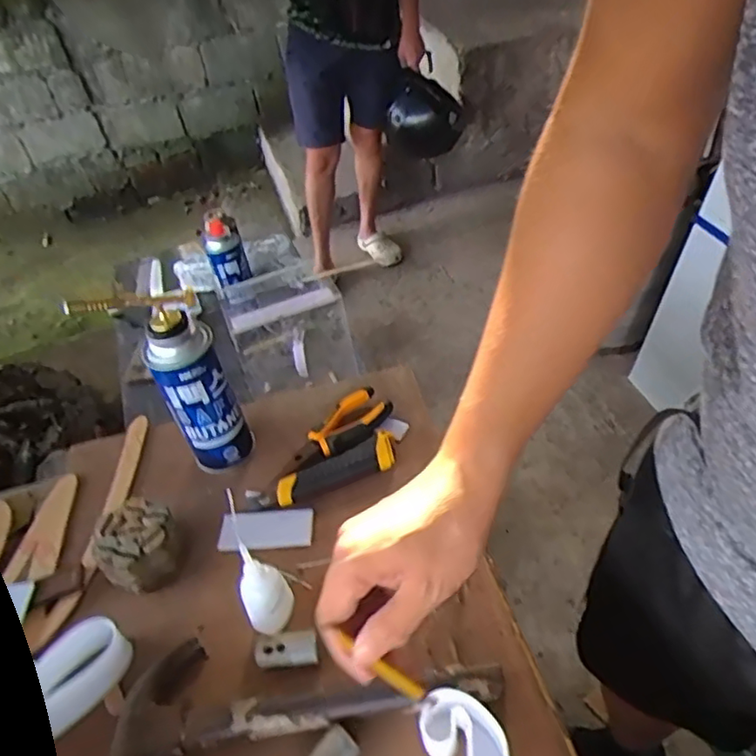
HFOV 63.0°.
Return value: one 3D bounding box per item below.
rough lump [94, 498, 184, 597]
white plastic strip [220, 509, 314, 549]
[{"bbox_3d":[-0.227,0.161,0.586,0.069,0.052,0.070,29,53,34],"label":"rough lump"},{"bbox_3d":[-0.110,0.148,0.609,0.091,0.009,0.040,-7,42,1],"label":"white plastic strip"}]

